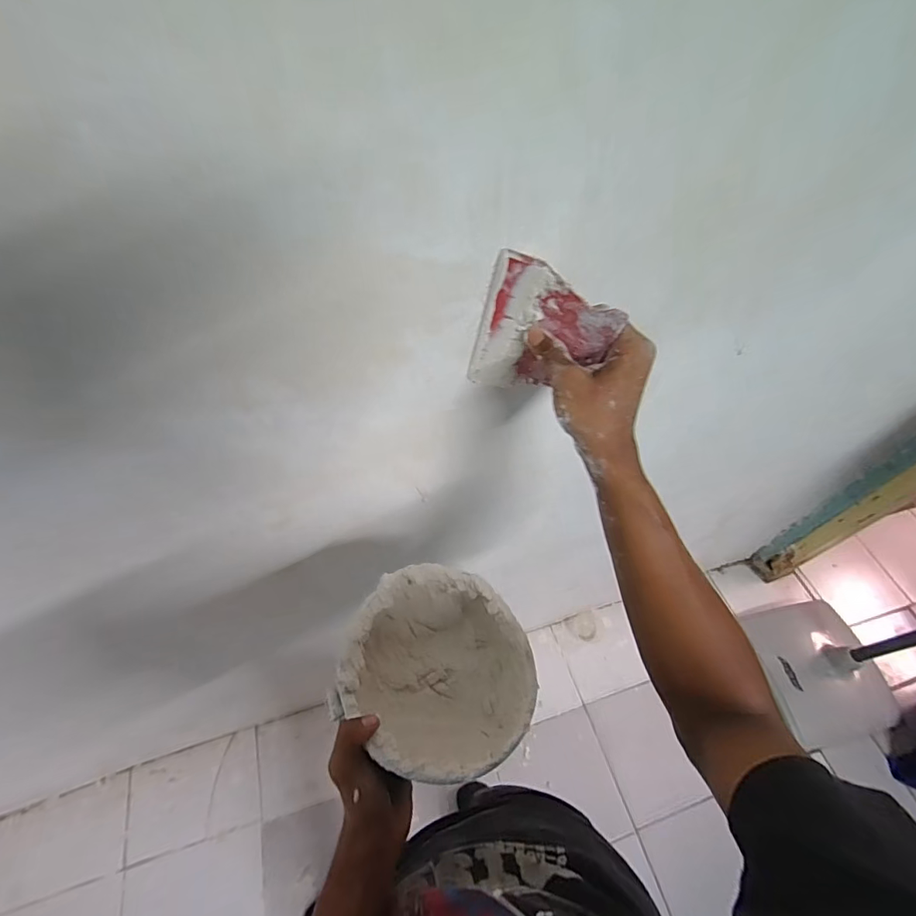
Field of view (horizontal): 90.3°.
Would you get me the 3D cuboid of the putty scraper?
[{"bbox_3d":[0.067,-0.096,0.362,0.104,0.114,0.012,17,56,8],"label":"putty scraper"}]

